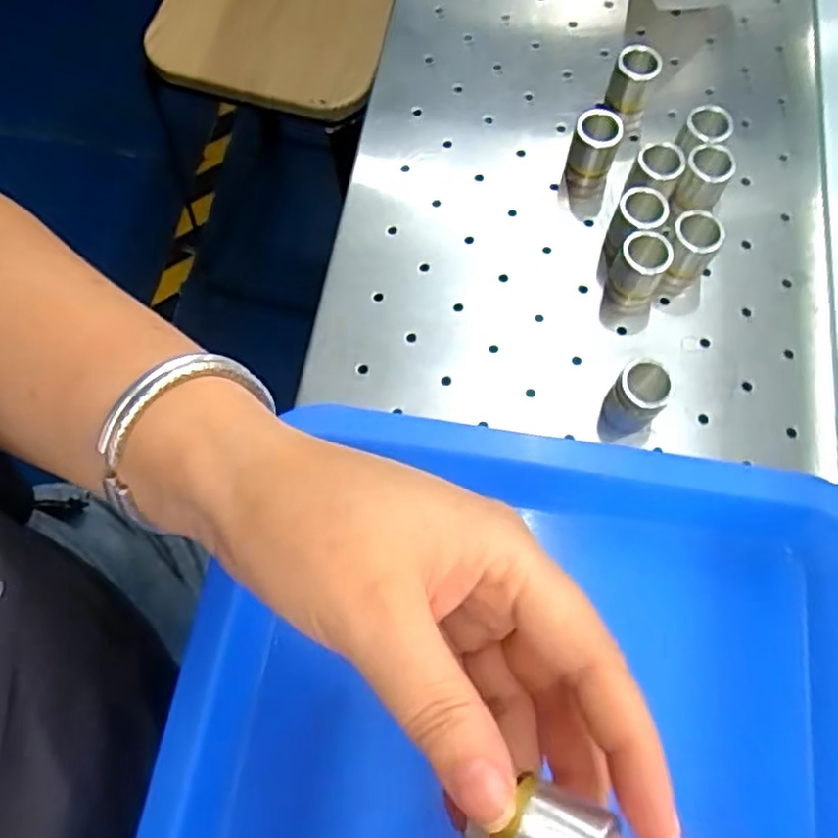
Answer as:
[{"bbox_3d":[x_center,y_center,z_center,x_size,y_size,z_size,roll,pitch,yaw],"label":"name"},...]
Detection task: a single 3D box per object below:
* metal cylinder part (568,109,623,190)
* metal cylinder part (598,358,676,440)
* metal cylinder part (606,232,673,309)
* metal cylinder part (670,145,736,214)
[{"bbox_3d":[0.087,-0.134,0.341,0.023,0.030,0.026,14,70,5],"label":"metal cylinder part"},{"bbox_3d":[0.095,-0.008,0.294,0.021,0.033,0.019,35,73,12],"label":"metal cylinder part"},{"bbox_3d":[0.102,-0.067,0.317,0.023,0.033,0.025,-10,70,-3],"label":"metal cylinder part"},{"bbox_3d":[0.138,-0.116,0.333,0.021,0.031,0.025,22,71,8],"label":"metal cylinder part"}]

